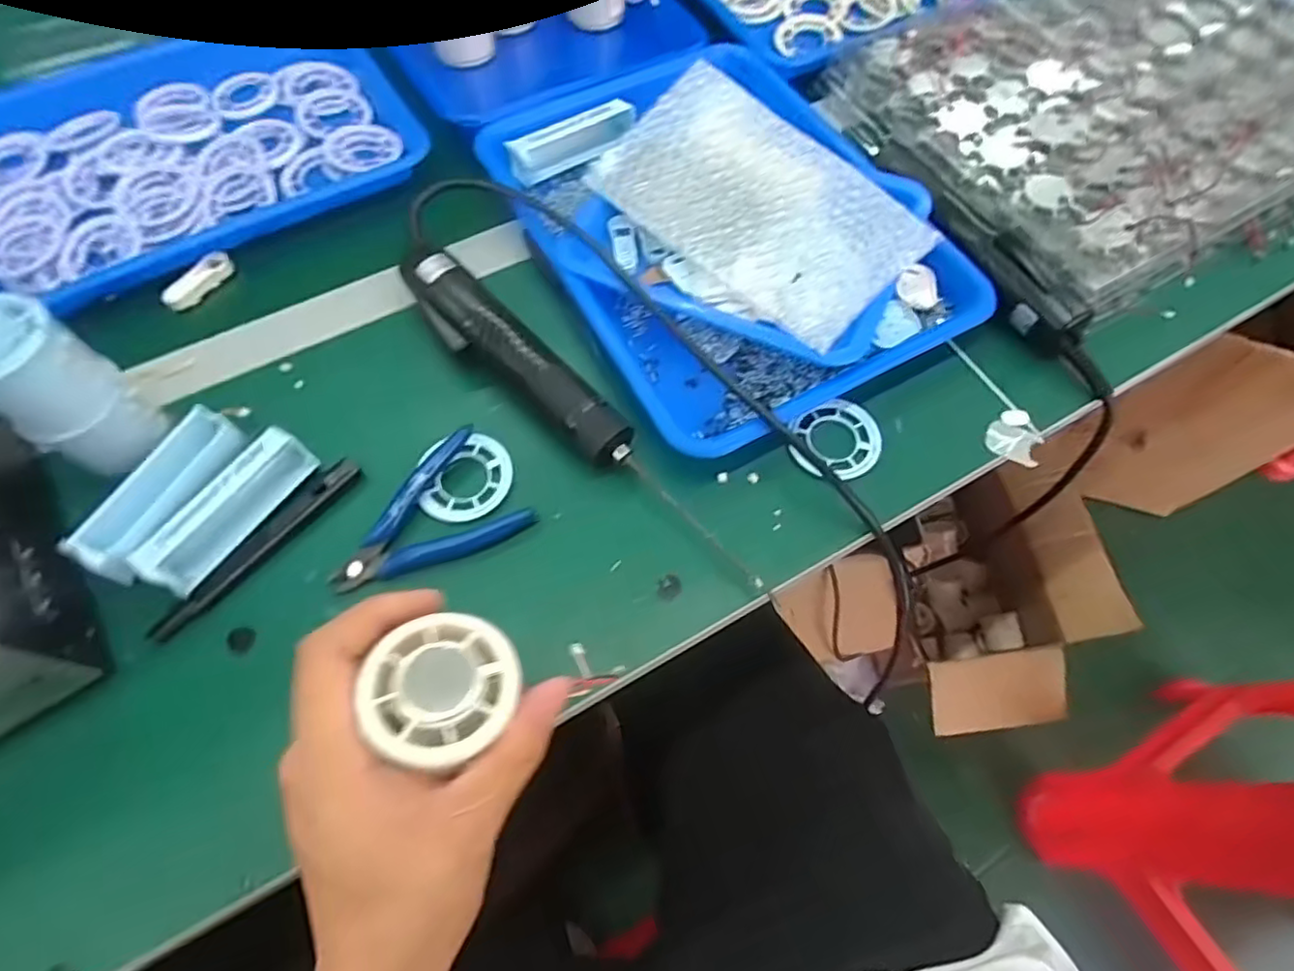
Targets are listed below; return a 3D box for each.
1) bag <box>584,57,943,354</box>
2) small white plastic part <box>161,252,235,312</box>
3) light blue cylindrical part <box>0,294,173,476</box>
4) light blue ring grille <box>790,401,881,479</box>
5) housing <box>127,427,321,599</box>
[{"bbox_3d":[0.074,-0.193,0.441,0.119,0.028,0.214,-41,72,-18],"label":"bag"},{"bbox_3d":[-0.322,-0.147,0.471,0.015,0.015,0.054,26,66,12],"label":"small white plastic part"},{"bbox_3d":[-0.325,-0.053,0.363,0.049,0.097,0.056,34,68,15],"label":"light blue cylindrical part"},{"bbox_3d":[0.121,-0.031,0.420,0.056,0.008,0.054,0,64,0],"label":"light blue ring grille"},{"bbox_3d":[-0.240,0.013,0.378,0.034,0.024,0.103,29,67,14],"label":"housing"}]

